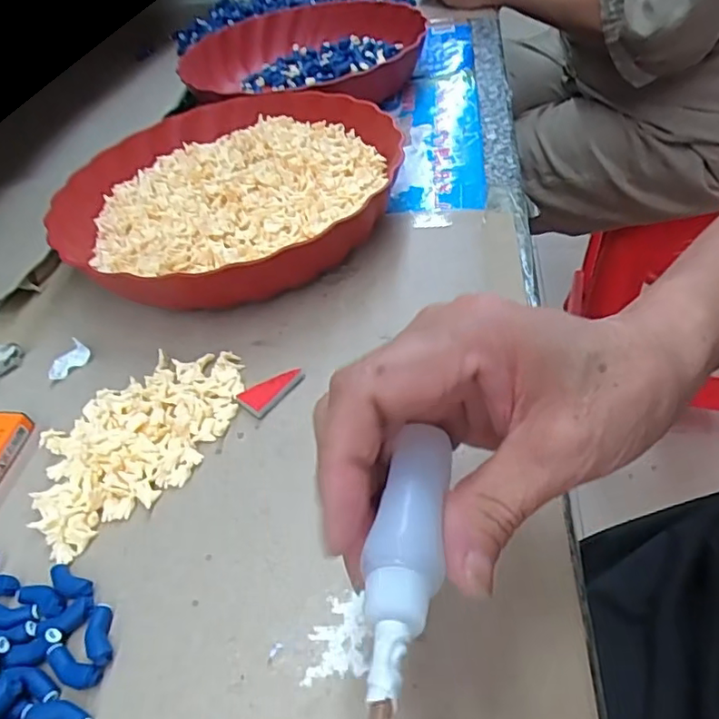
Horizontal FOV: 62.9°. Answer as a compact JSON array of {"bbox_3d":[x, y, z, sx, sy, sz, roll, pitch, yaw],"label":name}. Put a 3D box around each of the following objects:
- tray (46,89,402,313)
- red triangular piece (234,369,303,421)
[{"bbox_3d":[-0.096,-0.119,0.424,0.235,0.048,0.234,6,47,13],"label":"tray"},{"bbox_3d":[-0.046,0.015,0.313,0.020,0.007,0.035,33,58,33],"label":"red triangular piece"}]

